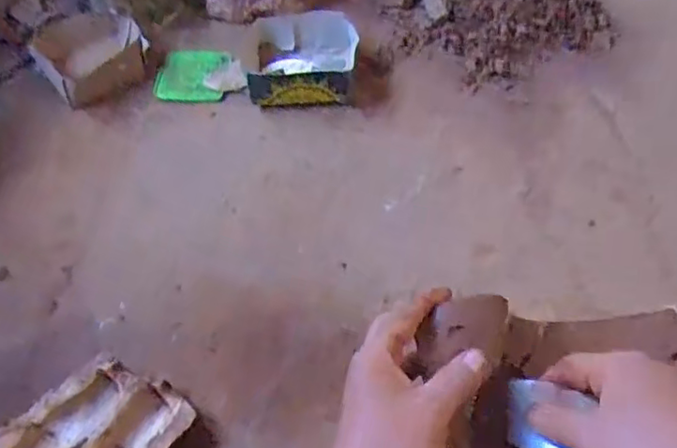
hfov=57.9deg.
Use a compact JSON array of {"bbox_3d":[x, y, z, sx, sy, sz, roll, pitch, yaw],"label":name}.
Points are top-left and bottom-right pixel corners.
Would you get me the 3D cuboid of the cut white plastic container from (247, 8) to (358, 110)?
[{"bbox_3d":[-0.061,-0.311,1.119,0.194,0.092,0.221,-2,57,1],"label":"cut white plastic container"}]

